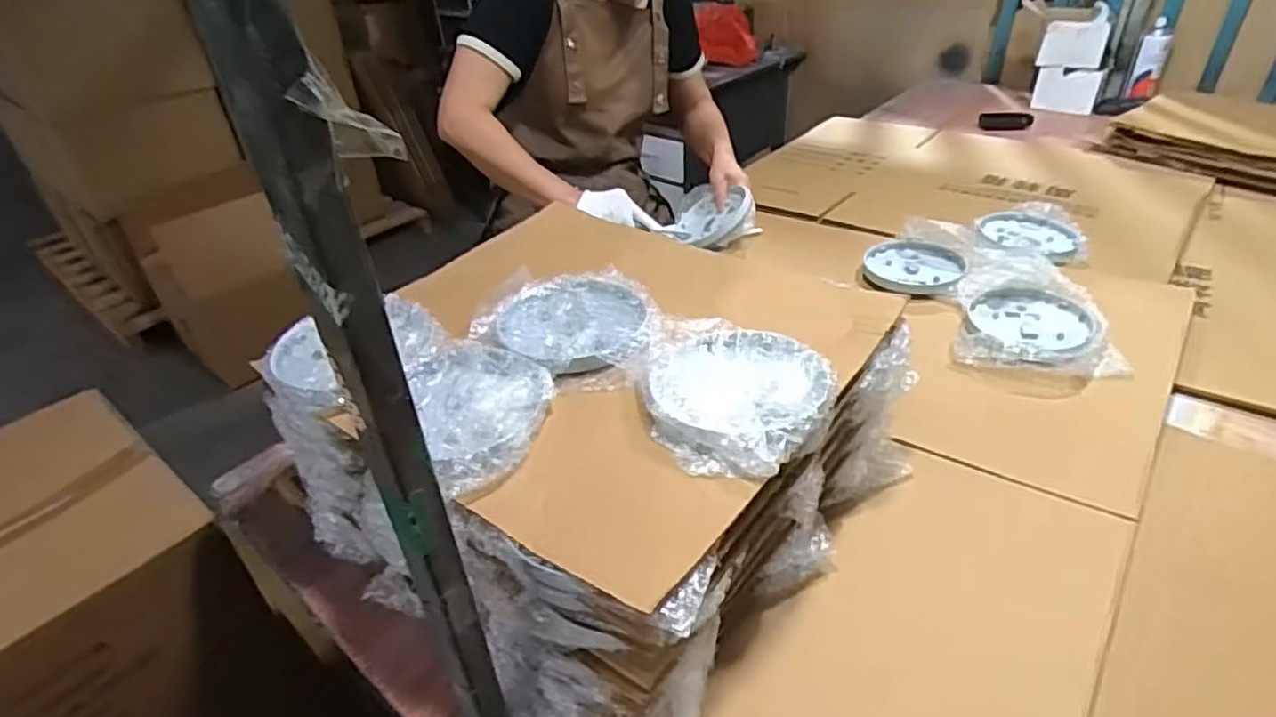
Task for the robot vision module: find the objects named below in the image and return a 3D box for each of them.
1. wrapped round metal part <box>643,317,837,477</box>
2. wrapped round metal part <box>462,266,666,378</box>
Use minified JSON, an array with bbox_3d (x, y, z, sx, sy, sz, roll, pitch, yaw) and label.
[{"bbox_3d":[0.078,0.022,0.537,0.140,0.022,0.173,2,36,7],"label":"wrapped round metal part"},{"bbox_3d":[-0.065,-0.035,0.628,0.163,0.021,0.142,-1,36,4],"label":"wrapped round metal part"}]

